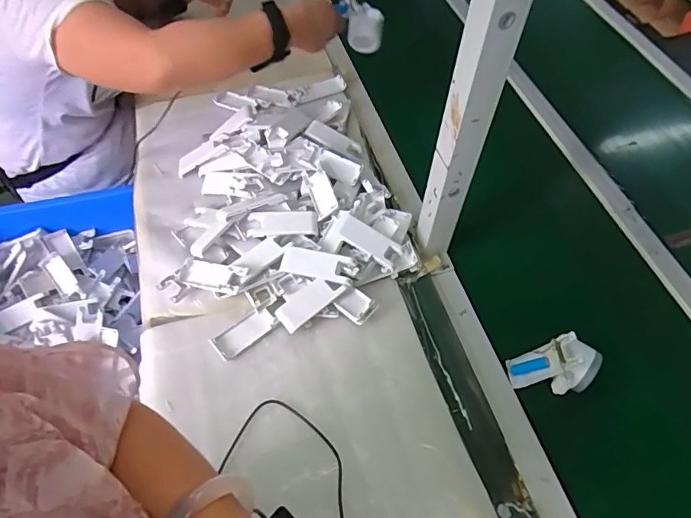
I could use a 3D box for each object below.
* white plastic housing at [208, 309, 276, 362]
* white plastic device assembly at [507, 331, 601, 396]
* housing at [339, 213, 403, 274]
[{"bbox_3d":[-0.136,0.099,0.628,0.084,0.009,0.035,-35,64,-21],"label":"white plastic housing"},{"bbox_3d":[0.270,0.141,0.603,0.065,0.106,0.070,-2,62,-51],"label":"white plastic device assembly"},{"bbox_3d":[0.033,-0.023,0.666,0.095,0.019,0.039,39,63,3],"label":"housing"}]

